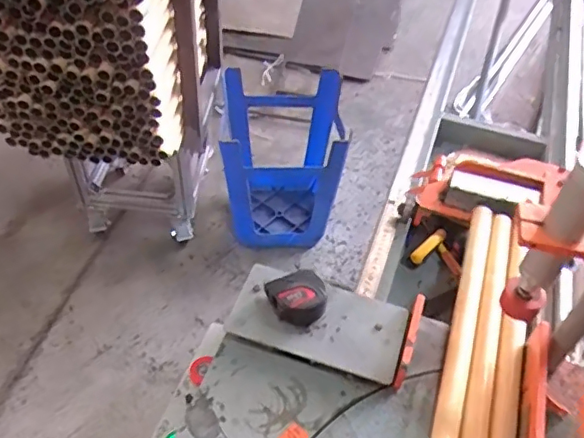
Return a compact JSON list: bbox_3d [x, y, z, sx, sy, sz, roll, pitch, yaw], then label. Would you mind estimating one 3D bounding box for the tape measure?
[{"bbox_3d":[0.009,0.091,0.668,0.065,0.034,0.063,-24,54,-24],"label":"tape measure"}]

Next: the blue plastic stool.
[{"bbox_3d":[-0.033,-0.176,1.634,0.320,0.387,0.356,-1,48,-5],"label":"blue plastic stool"}]

